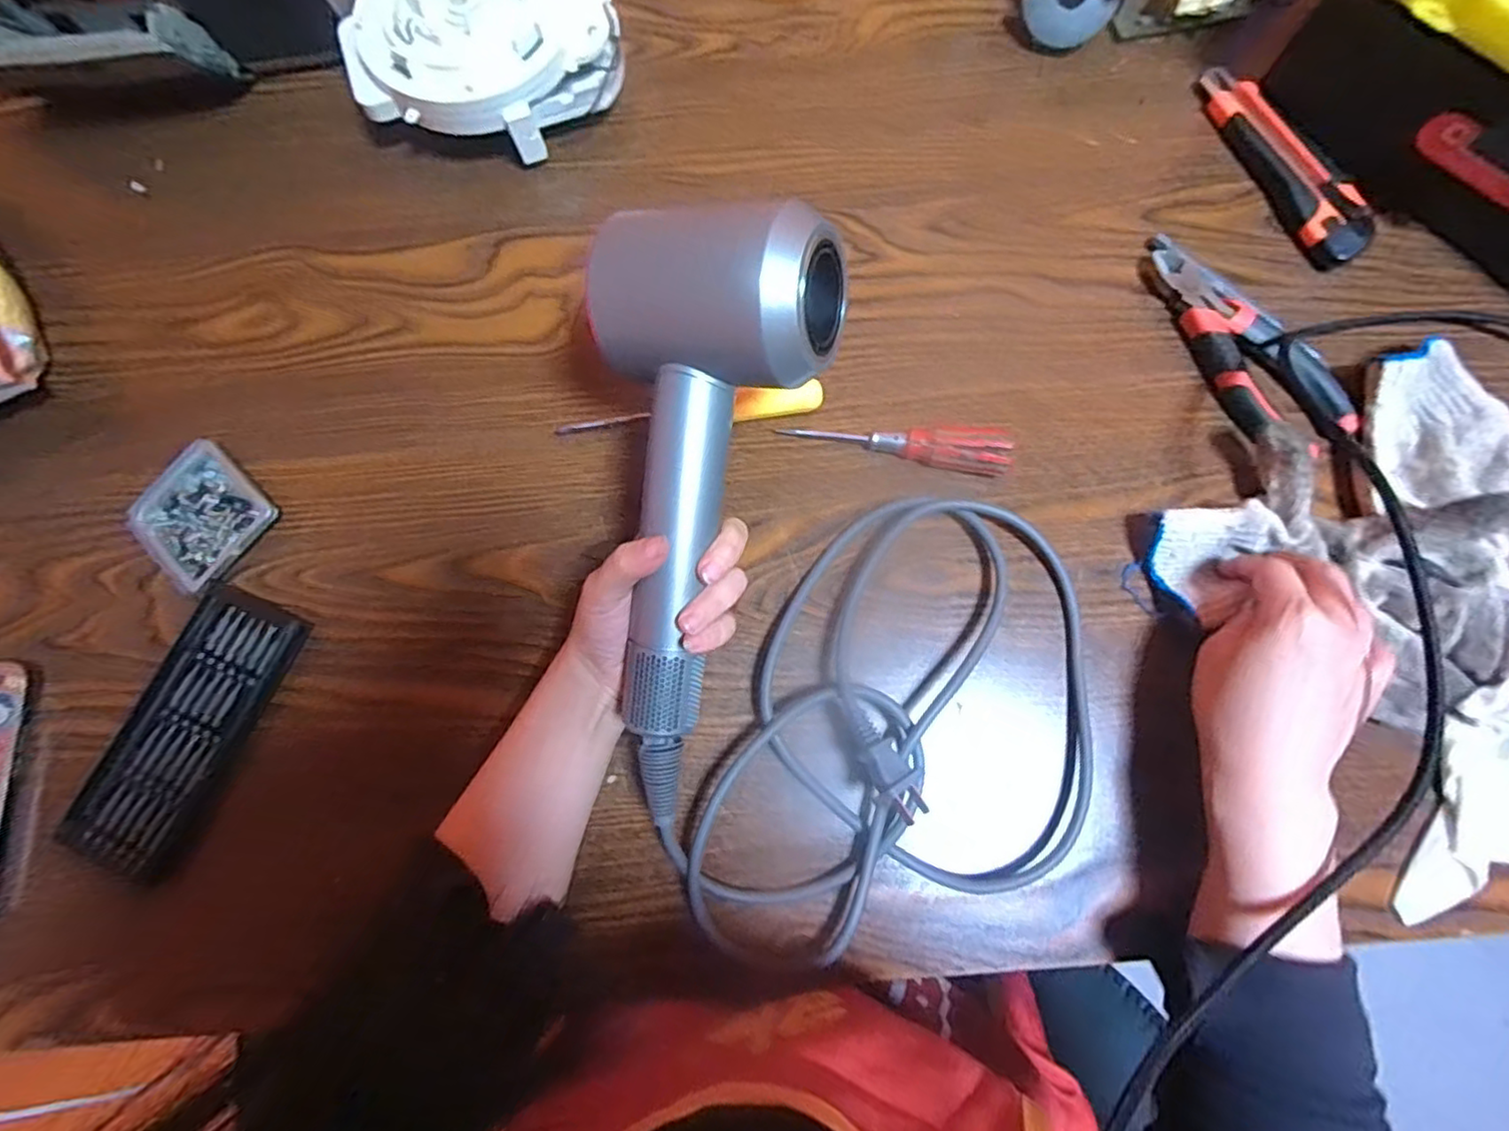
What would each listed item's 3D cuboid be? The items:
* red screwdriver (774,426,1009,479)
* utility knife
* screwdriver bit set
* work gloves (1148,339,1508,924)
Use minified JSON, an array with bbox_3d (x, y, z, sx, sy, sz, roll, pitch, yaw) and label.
[{"bbox_3d":[0.087,-0.075,0.392,0.134,0.019,0.029,8,79,3],"label":"red screwdriver"},{"bbox_3d":[0.343,-0.265,0.419,0.037,0.015,0.158,-30,79,-5],"label":"utility knife"},{"bbox_3d":[-0.326,0.095,0.373,0.064,0.021,0.158,24,80,6],"label":"screwdriver bit set"},{"bbox_3d":[0.376,0.027,0.345,0.219,0.046,0.259,-32,79,-5],"label":"work gloves"}]

